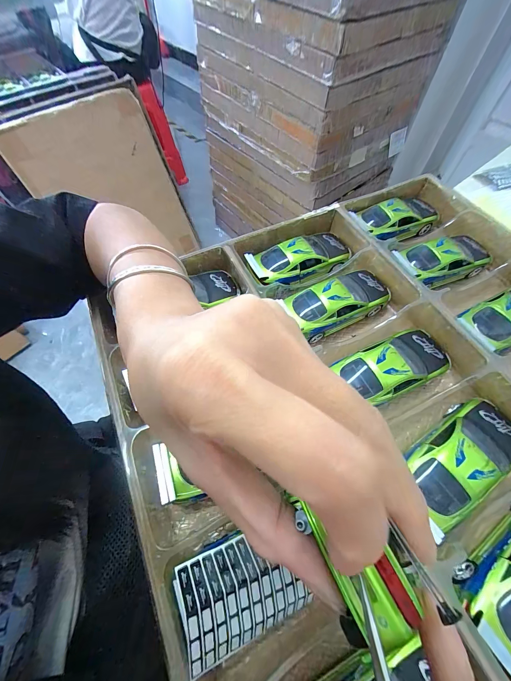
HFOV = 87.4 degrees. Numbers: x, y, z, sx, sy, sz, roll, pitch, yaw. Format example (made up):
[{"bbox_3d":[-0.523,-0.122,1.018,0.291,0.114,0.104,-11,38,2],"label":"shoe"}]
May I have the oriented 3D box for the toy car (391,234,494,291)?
[{"bbox_3d":[0.219,-0.092,0.311,0.117,0.039,0.058,-22,63,-12],"label":"toy car"}]

